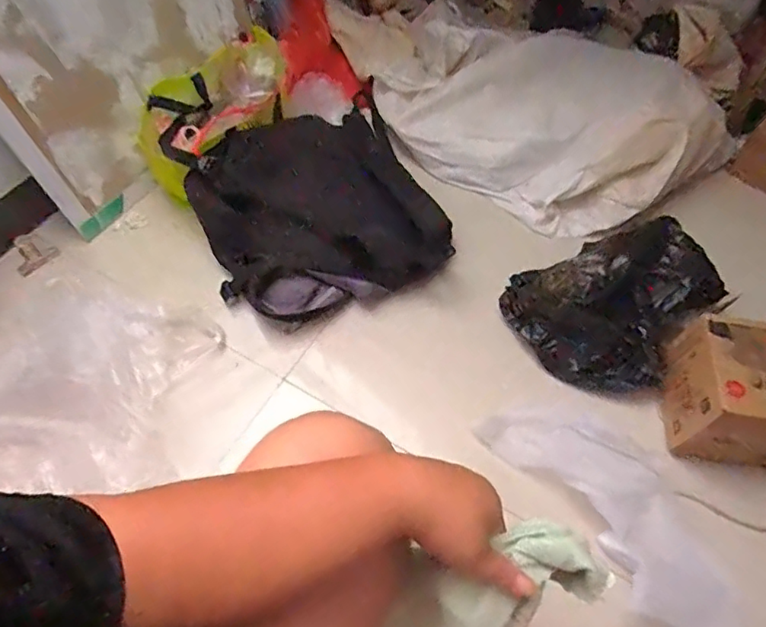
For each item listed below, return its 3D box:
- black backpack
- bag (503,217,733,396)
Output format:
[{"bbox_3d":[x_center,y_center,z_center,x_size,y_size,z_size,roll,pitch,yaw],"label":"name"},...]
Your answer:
[{"bbox_3d":[-0.127,-0.206,1.092,0.445,0.141,0.417,-19,60,-13],"label":"black backpack"},{"bbox_3d":[0.417,-0.023,0.977,0.331,0.134,0.274,-25,61,-16],"label":"bag"}]

